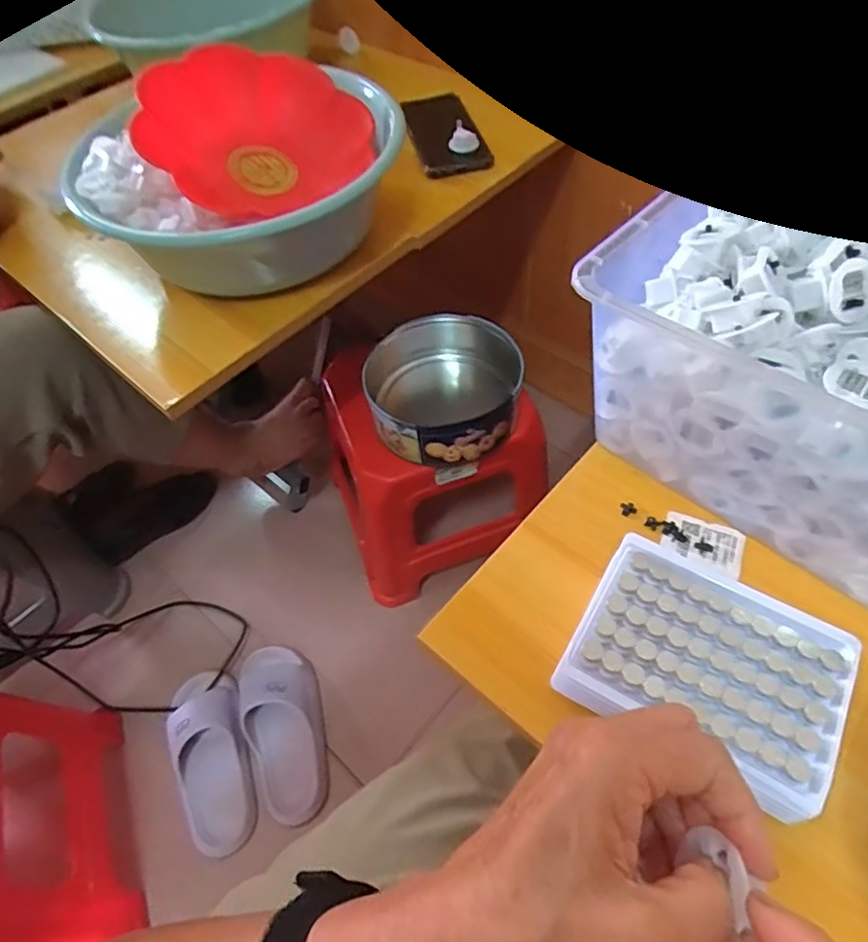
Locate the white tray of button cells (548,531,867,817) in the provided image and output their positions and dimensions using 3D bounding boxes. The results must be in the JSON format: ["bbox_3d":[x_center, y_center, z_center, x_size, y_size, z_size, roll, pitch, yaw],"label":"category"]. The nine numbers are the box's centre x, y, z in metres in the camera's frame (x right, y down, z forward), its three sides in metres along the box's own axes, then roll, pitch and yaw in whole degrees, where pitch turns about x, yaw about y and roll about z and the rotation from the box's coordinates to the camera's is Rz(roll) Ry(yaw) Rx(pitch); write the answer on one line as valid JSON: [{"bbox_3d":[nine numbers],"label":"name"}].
[{"bbox_3d":[0.146,0.105,0.328,0.130,0.031,0.104,26,62,21],"label":"white tray of button cells"}]

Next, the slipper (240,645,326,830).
[{"bbox_3d":[-0.200,0.342,0.802,0.097,0.071,0.225,-16,56,-5],"label":"slipper"}]

